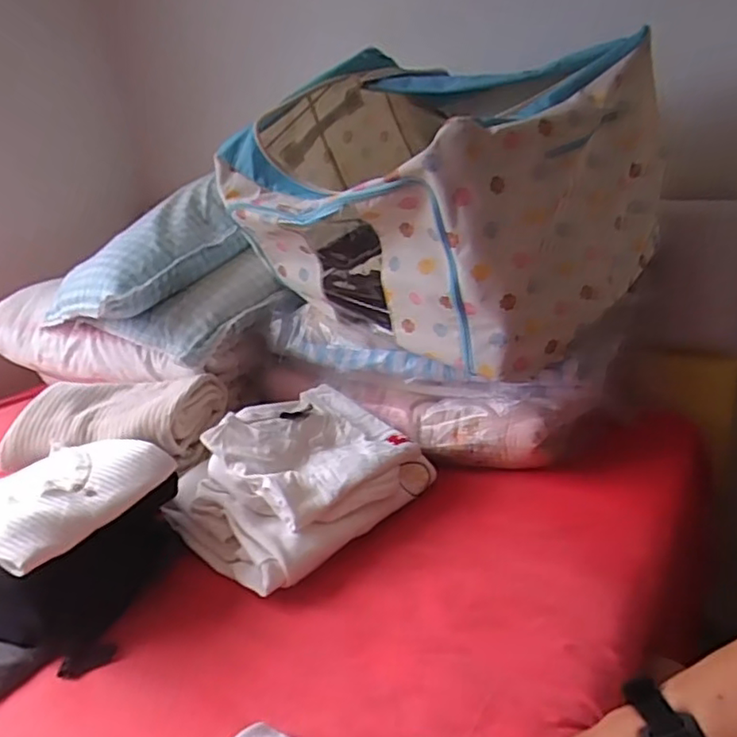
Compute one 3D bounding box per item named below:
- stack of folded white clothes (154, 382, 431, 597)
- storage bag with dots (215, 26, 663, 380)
[{"bbox_3d":[-0.090,0.145,0.859,0.228,0.130,0.323,20,35,41],"label":"stack of folded white clothes"},{"bbox_3d":[0.111,-0.253,0.947,0.549,0.358,0.429,11,30,35],"label":"storage bag with dots"}]

